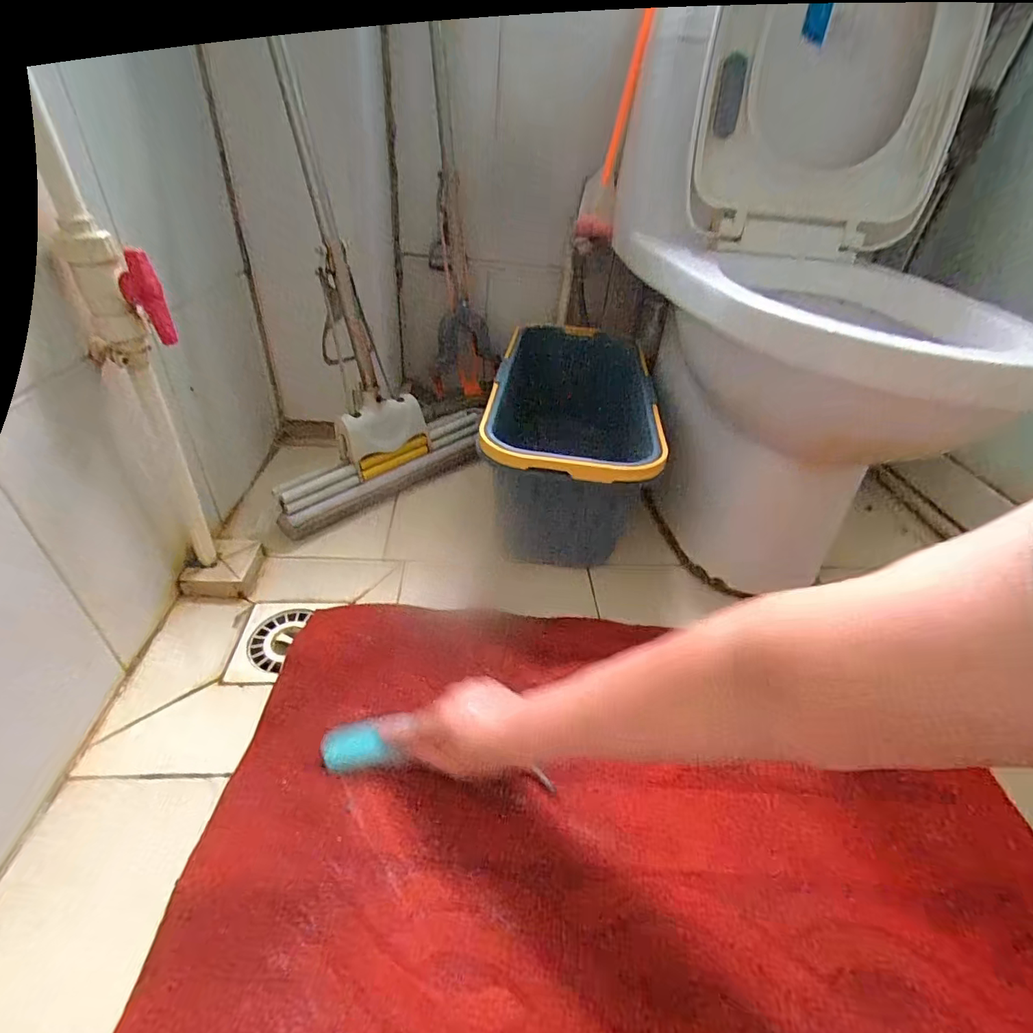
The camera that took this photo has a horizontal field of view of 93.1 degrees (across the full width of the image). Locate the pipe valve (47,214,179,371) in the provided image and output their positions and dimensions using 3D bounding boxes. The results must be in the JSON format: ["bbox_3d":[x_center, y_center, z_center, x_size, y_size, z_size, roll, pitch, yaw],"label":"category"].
[{"bbox_3d":[-0.359,-0.194,0.440,0.065,0.117,0.036,11,37,6],"label":"pipe valve"}]

